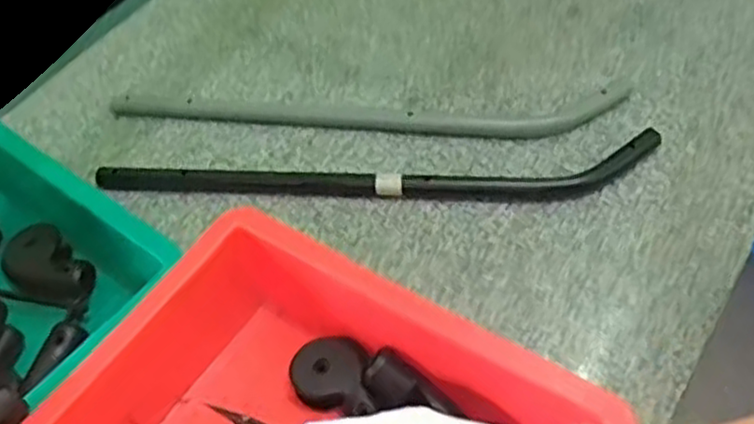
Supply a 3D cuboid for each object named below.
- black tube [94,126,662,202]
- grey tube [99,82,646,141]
[{"bbox_3d":[-0.006,-0.026,0.573,0.432,0.018,0.049,-3,51,4],"label":"black tube"},{"bbox_3d":[-0.015,-0.082,0.627,0.431,0.012,0.052,0,51,7],"label":"grey tube"}]

